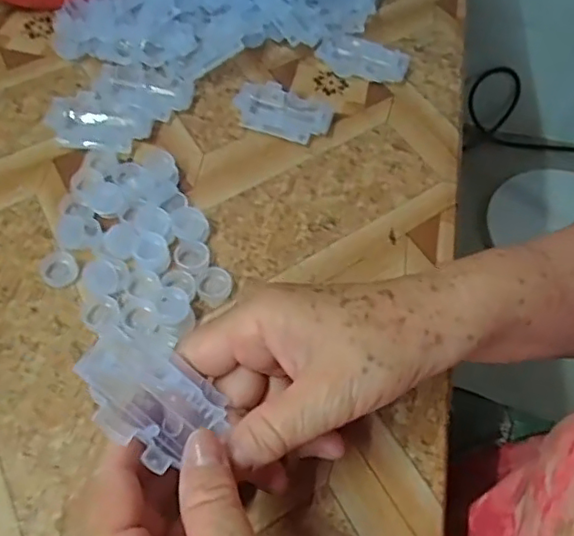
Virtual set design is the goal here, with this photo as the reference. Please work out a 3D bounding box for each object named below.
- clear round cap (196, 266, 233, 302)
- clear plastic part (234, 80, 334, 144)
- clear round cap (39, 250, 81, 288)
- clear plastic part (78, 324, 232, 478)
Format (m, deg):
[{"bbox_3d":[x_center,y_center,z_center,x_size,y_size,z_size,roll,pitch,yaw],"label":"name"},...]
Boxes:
[{"bbox_3d":[-0.042,0.009,0.353,0.020,0.008,0.021,2,54,-2],"label":"clear round cap"},{"bbox_3d":[-0.004,-0.112,0.434,0.069,0.012,0.044,24,57,13],"label":"clear plastic part"},{"bbox_3d":[-0.136,0.000,0.356,0.021,0.004,0.027,-33,63,-24],"label":"clear round cap"},{"bbox_3d":[-0.057,0.053,0.248,0.061,0.020,0.036,42,43,-15],"label":"clear plastic part"}]

